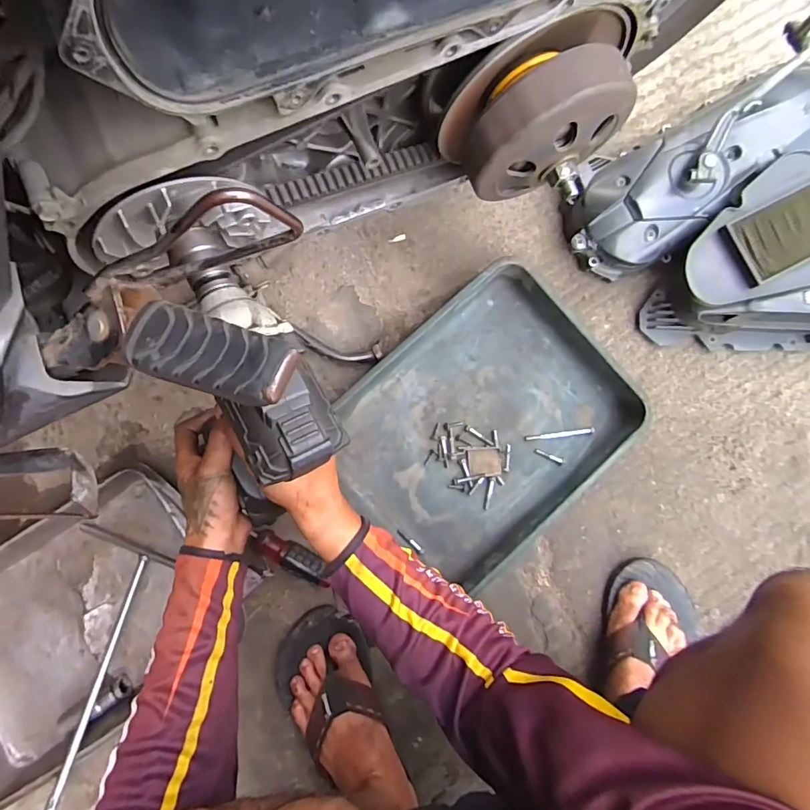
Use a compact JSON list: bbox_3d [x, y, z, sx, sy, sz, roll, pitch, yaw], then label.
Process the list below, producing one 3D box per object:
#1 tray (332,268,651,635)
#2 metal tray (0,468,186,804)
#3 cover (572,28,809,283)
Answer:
[{"bbox_3d":[0.095,0.033,0.570,0.345,0.049,0.290,-42,88,-4],"label":"tray"},{"bbox_3d":[-0.389,0.255,0.537,0.336,0.048,0.243,-35,87,-4],"label":"metal tray"},{"bbox_3d":[0.386,-0.300,0.583,0.386,0.094,0.146,-28,87,-3],"label":"cover"}]

